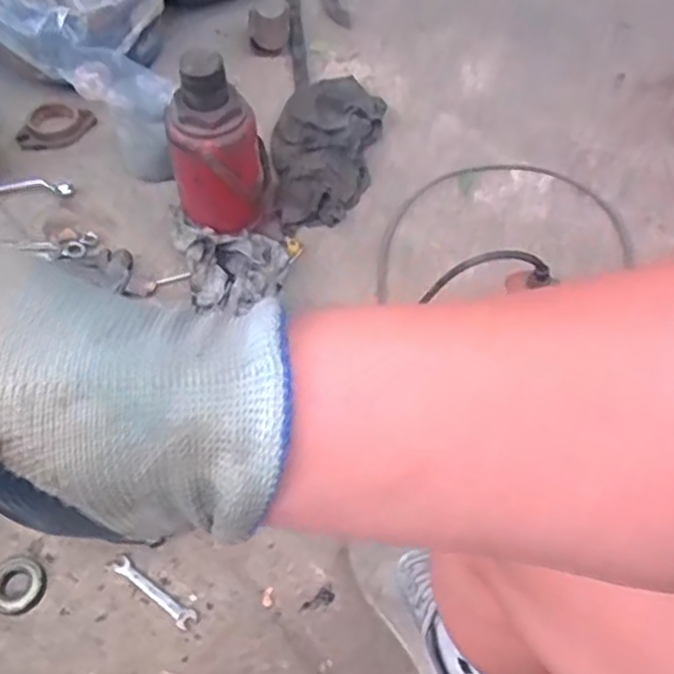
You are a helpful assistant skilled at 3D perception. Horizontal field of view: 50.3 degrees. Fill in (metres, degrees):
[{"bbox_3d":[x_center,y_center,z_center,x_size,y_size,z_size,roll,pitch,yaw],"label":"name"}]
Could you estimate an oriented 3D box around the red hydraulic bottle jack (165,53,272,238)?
[{"bbox_3d":[-0.162,-0.257,0.977,0.123,0.267,0.122,-2,57,-2],"label":"red hydraulic bottle jack"}]

